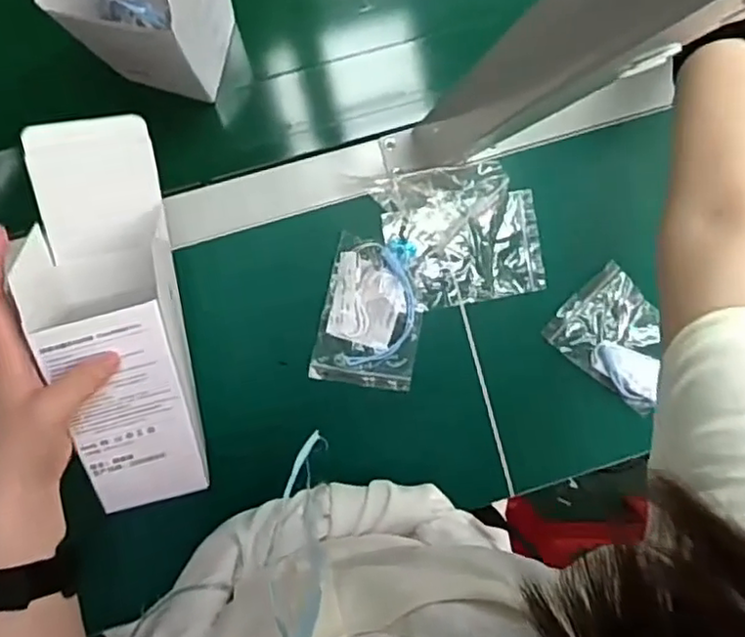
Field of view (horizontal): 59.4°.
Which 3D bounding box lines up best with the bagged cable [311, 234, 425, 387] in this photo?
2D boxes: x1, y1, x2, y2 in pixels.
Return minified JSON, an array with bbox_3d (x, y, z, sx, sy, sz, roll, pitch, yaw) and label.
[{"bbox_3d":[0.001,-0.003,0.559,0.085,0.005,0.126,10,95,-8],"label":"bagged cable"}]

